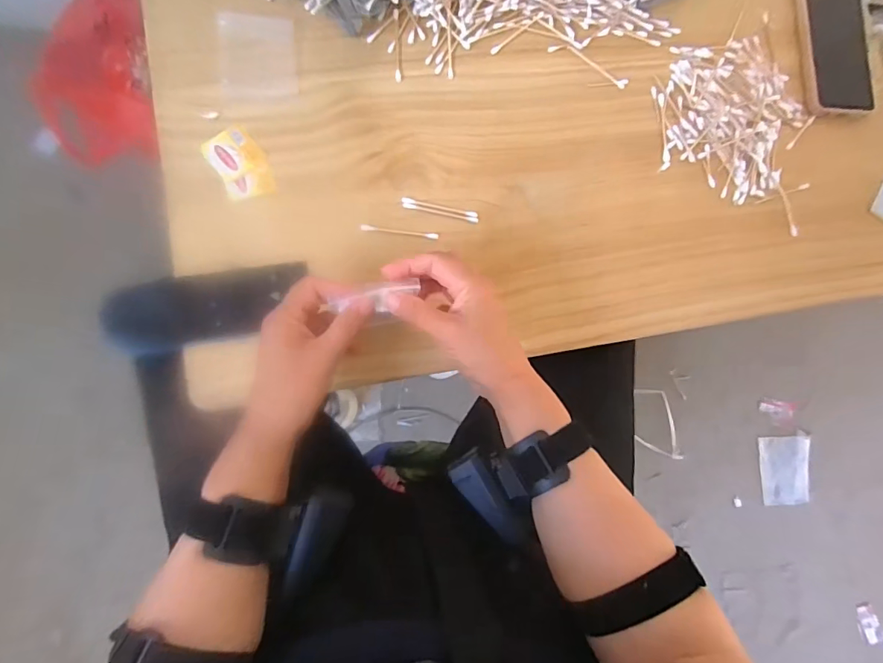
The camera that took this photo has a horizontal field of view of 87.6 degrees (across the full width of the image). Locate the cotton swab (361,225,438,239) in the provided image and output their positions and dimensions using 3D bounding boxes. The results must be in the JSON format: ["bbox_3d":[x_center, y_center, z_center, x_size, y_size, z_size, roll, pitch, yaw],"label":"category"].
[{"bbox_3d":[-0.038,-0.091,0.422,0.070,0.004,0.005,5,84,-7],"label":"cotton swab"}]

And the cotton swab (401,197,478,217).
[{"bbox_3d":[-0.001,-0.116,0.431,0.071,0.005,0.006,10,83,-6],"label":"cotton swab"}]

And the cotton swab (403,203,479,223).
[{"bbox_3d":[0.000,-0.111,0.430,0.071,0.004,0.005,10,83,-6],"label":"cotton swab"}]

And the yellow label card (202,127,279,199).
[{"bbox_3d":[-0.180,-0.150,0.413,0.045,0.004,0.068,-32,87,-22],"label":"yellow label card"}]

